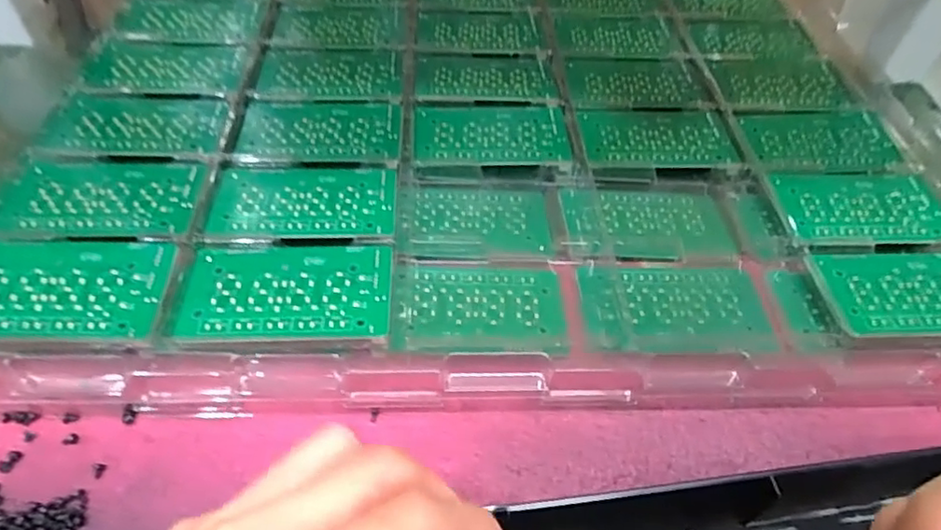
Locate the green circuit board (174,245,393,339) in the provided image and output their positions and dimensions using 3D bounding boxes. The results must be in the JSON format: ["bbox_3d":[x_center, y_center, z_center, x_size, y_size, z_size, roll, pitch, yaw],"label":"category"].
[{"bbox_3d":[-0.096,0.012,0.324,0.106,0.004,0.058,3,55,-7],"label":"green circuit board"}]

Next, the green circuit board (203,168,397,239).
[{"bbox_3d":[-0.099,-0.038,0.369,0.105,0.004,0.061,0,48,-4],"label":"green circuit board"}]

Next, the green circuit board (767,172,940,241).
[{"bbox_3d":[0.254,-0.038,0.395,0.104,0.006,0.063,-2,52,-4],"label":"green circuit board"}]

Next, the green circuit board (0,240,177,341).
[{"bbox_3d":[-0.213,0.011,0.316,0.108,0.007,0.057,5,55,-5],"label":"green circuit board"}]

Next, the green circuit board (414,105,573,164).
[{"bbox_3d":[0.015,-0.092,0.429,0.106,0.005,0.061,1,55,-8],"label":"green circuit board"}]

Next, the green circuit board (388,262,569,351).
[{"bbox_3d":[0.005,0.022,0.341,0.095,0.008,0.058,3,50,-5],"label":"green circuit board"}]

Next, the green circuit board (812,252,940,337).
[{"bbox_3d":[0.254,0.014,0.352,0.104,0.005,0.058,-1,48,-4],"label":"green circuit board"}]

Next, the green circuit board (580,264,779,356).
[{"bbox_3d":[0.115,0.023,0.348,0.104,0.009,0.062,2,55,-7],"label":"green circuit board"}]

